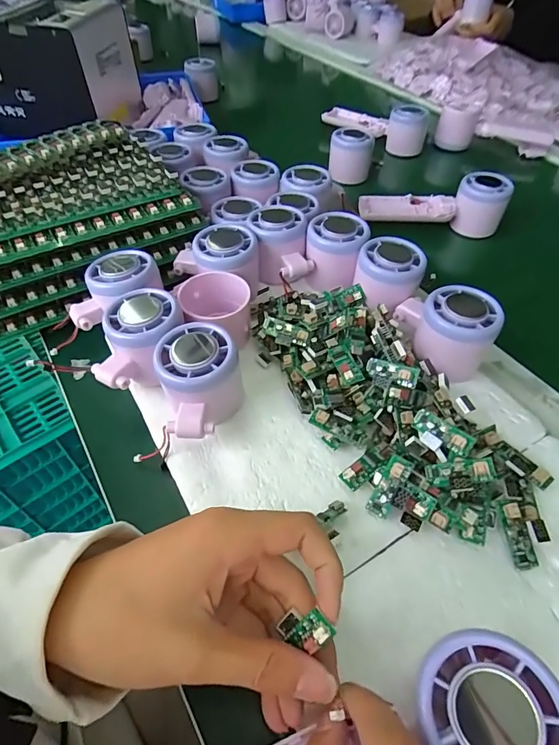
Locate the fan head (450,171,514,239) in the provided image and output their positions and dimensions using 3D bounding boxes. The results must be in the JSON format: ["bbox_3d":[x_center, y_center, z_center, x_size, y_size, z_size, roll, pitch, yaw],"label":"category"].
[{"bbox_3d":[0.234,-0.195,0.492,0.055,0.059,0.043,19,54,14],"label":"fan head"}]

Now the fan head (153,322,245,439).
[{"bbox_3d":[-0.054,0.009,0.293,0.055,0.055,0.072,-12,52,-10],"label":"fan head"}]

